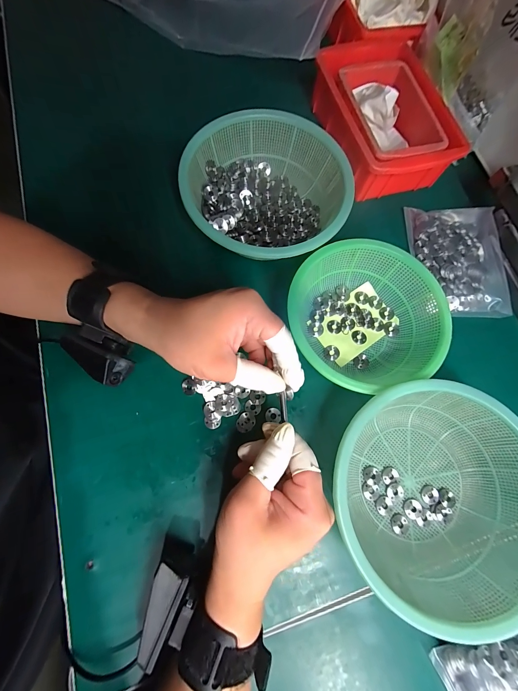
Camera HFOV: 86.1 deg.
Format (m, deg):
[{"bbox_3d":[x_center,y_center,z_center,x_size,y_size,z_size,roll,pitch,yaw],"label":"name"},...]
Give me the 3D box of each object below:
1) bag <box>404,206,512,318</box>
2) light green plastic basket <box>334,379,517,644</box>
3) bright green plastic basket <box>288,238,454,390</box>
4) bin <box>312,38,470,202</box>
[{"bbox_3d":[0.253,-0.109,0.353,0.103,0.022,0.151,-2,75,-5],"label":"bag"},{"bbox_3d":[0.156,0.126,0.249,0.175,0.060,0.179,1,75,-4],"label":"light green plastic basket"},{"bbox_3d":[0.114,-0.034,0.299,0.153,0.057,0.151,1,75,-4],"label":"bright green plastic basket"},{"bbox_3d":[0.163,-0.307,0.376,0.142,0.057,0.212,-16,77,-9],"label":"bin"}]

